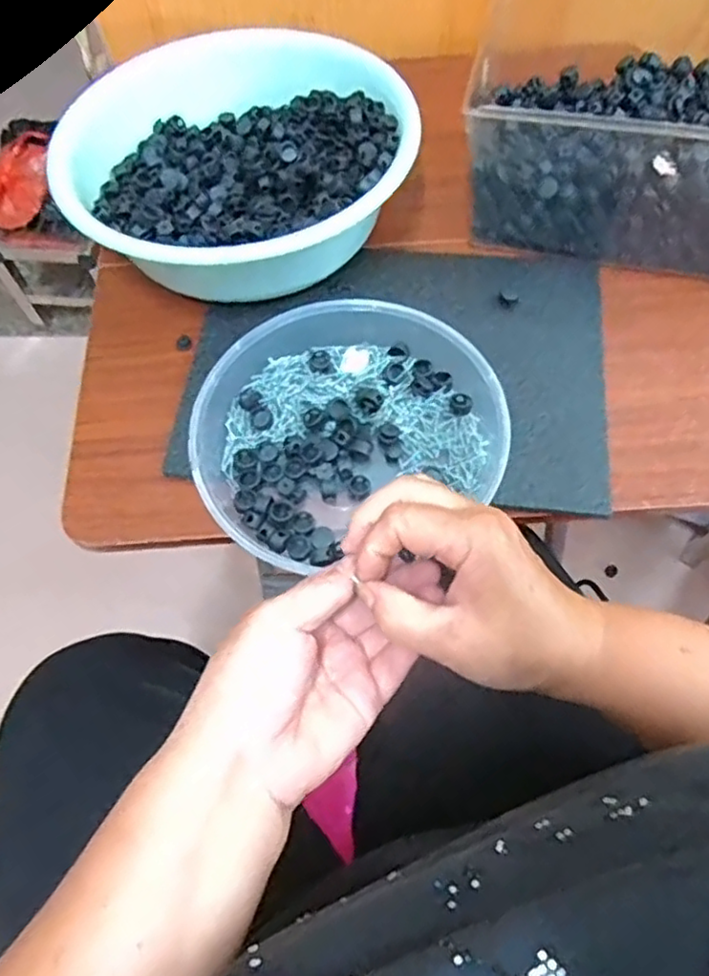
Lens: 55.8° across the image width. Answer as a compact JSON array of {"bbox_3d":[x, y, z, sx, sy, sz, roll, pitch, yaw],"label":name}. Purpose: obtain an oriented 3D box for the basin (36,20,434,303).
[{"bbox_3d":[-0.103,-0.286,0.596,0.299,0.090,0.289,-1,65,2],"label":"basin"}]

